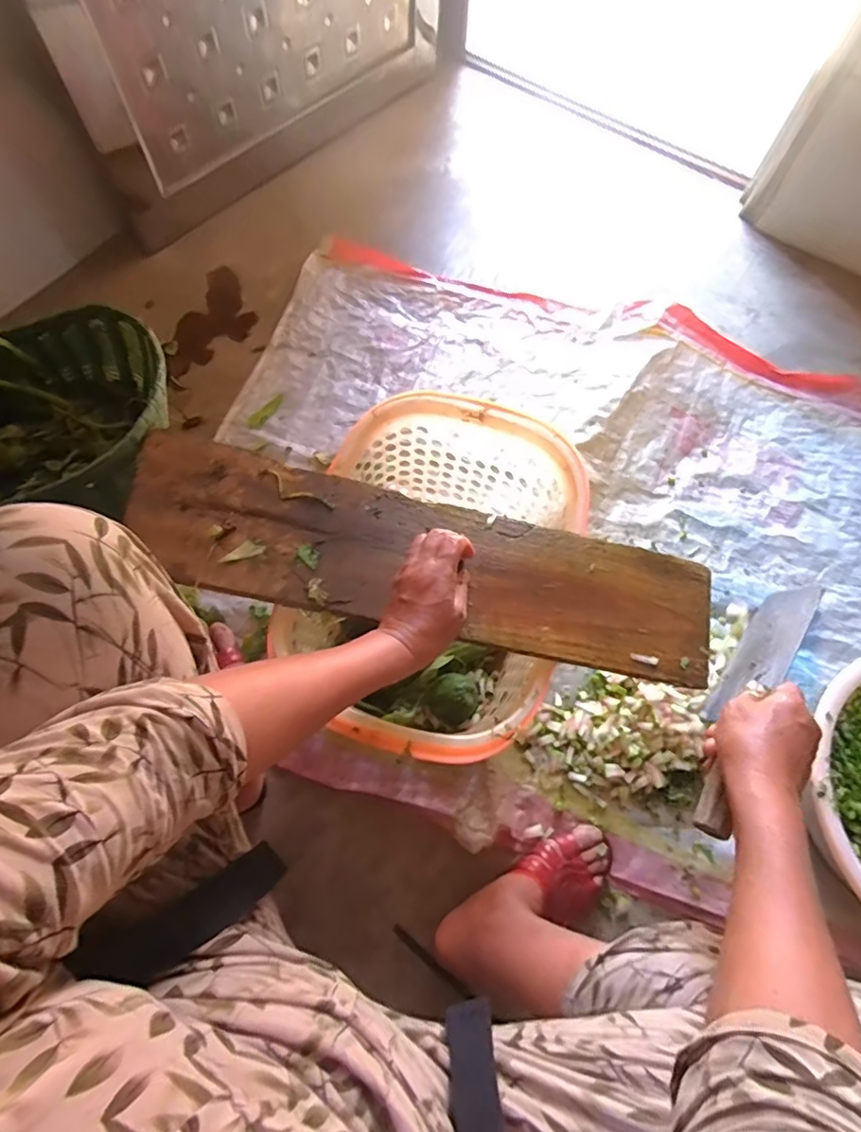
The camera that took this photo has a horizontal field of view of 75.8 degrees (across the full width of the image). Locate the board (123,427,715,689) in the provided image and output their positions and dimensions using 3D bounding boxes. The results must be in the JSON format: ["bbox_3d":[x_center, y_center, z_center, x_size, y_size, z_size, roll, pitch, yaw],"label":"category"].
[{"bbox_3d":[-0.017,-0.005,0.580,0.615,0.012,0.155,14,69,2],"label":"board"}]

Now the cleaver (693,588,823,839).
[{"bbox_3d":[0.289,0.124,0.509,0.026,0.081,0.262,35,60,10],"label":"cleaver"}]

